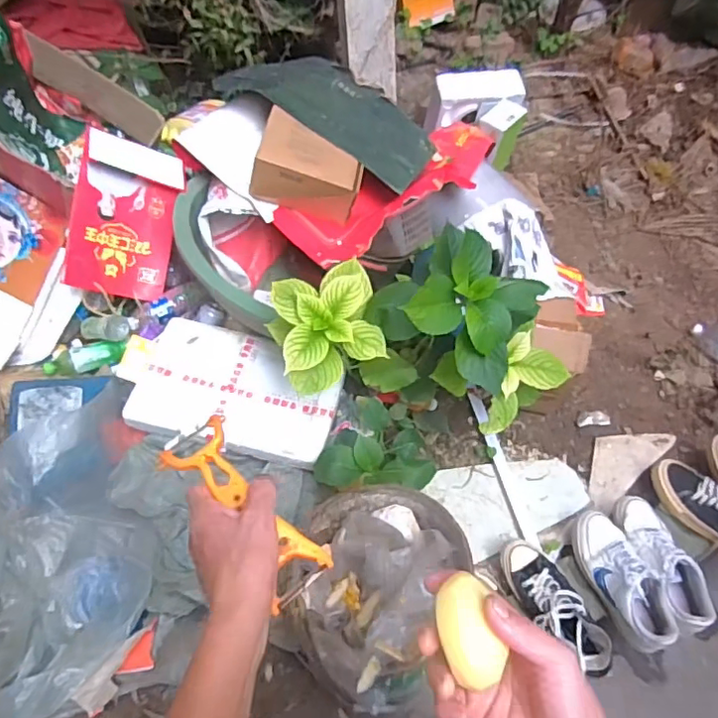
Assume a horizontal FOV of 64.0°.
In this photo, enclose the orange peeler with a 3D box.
[{"bbox_3d":[-0.096,0.119,0.478,0.172,0.023,0.072,39,63,21],"label":"orange peeler"}]

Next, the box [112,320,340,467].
[{"bbox_3d":[-0.278,0.072,1.325,0.456,0.049,0.282,14,58,5],"label":"box"}]

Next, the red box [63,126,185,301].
[{"bbox_3d":[-0.567,-0.340,1.400,0.235,0.056,0.369,9,96,-35],"label":"red box"}]

